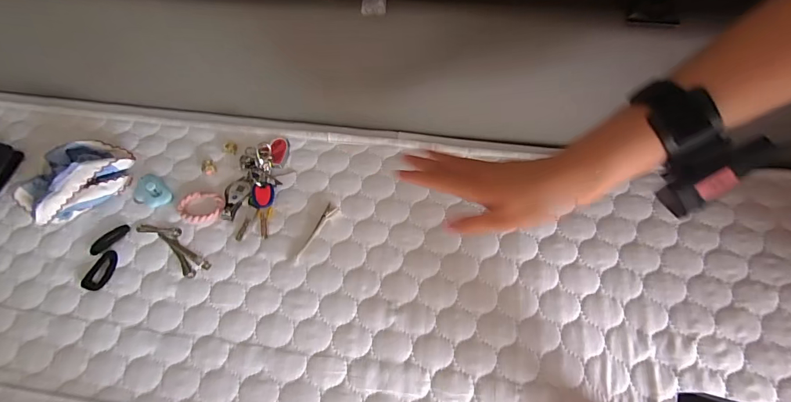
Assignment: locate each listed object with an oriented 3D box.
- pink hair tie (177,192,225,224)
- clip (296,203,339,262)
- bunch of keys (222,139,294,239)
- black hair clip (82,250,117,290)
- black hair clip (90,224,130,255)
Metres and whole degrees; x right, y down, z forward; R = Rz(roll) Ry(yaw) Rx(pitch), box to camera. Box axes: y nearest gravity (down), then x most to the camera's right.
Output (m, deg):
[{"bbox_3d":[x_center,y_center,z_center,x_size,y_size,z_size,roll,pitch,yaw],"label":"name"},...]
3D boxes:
[{"bbox_3d":[-0.249,0.007,0.487,0.060,0.010,0.041,0,64,4],"label":"pink hair tie"},{"bbox_3d":[-0.098,0.039,0.470,0.014,0.005,0.081,26,68,15],"label":"clip"},{"bbox_3d":[-0.179,-0.023,0.497,0.076,0.021,0.140,11,65,9],"label":"bunch of keys"},{"bbox_3d":[-0.356,0.084,0.463,0.025,0.007,0.049,22,67,14],"label":"black hair clip"},{"bbox_3d":[-0.358,0.048,0.480,0.048,0.007,0.017,-42,69,-16],"label":"black hair clip"}]

